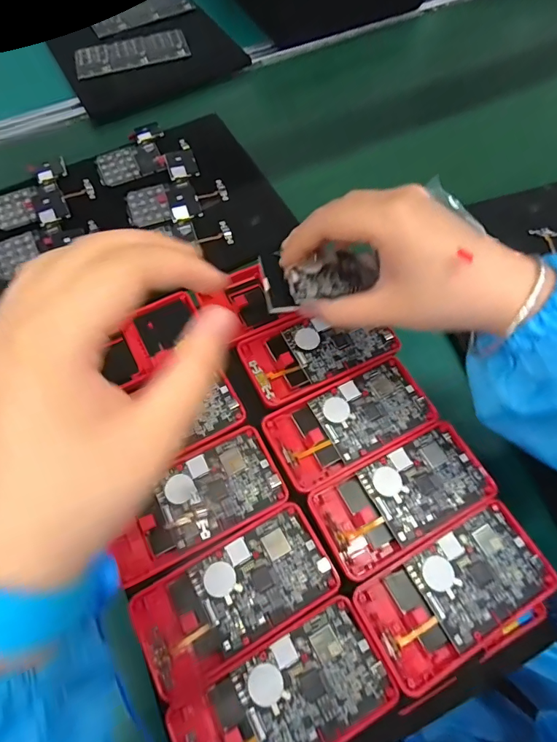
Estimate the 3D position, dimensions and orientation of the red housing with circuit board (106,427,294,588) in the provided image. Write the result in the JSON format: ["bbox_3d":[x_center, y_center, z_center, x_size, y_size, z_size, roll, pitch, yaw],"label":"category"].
[{"bbox_3d":[-0.057,0.087,0.289,0.116,0.011,0.061,-27,67,-9],"label":"red housing with circuit board"}]

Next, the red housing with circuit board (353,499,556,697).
[{"bbox_3d":[0.112,0.136,0.262,0.119,0.019,0.064,-27,67,-9],"label":"red housing with circuit board"}]

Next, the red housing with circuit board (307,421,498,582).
[{"bbox_3d":[0.085,0.084,0.287,0.119,0.016,0.060,-27,67,-9],"label":"red housing with circuit board"}]

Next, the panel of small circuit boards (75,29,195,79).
[{"bbox_3d":[-0.218,-0.471,0.630,0.165,0.009,0.081,-14,66,-3],"label":"panel of small circuit boards"}]

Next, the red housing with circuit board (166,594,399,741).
[{"bbox_3d":[0.004,0.188,0.237,0.119,0.009,0.061,-28,67,-9],"label":"red housing with circuit board"}]

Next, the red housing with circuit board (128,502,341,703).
[{"bbox_3d":[-0.027,0.138,0.261,0.119,0.009,0.060,-29,68,-9],"label":"red housing with circuit board"}]

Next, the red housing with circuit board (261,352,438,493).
[{"bbox_3d":[0.054,0.035,0.311,0.119,0.016,0.061,-27,67,-9],"label":"red housing with circuit board"}]

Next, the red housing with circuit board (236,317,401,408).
[{"bbox_3d":[0.032,-0.018,0.338,0.118,0.013,0.062,-25,67,-8],"label":"red housing with circuit board"}]

